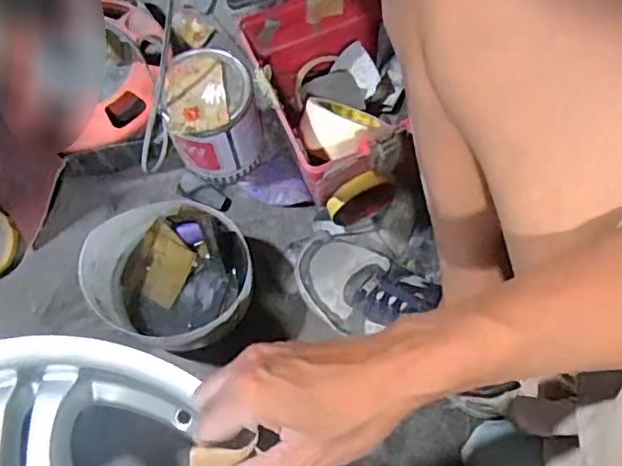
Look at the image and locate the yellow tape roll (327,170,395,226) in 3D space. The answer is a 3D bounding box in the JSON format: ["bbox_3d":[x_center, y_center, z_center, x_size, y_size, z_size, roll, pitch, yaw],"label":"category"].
[{"bbox_3d":[0.059,-0.038,0.689,0.083,0.098,0.019,-23,72,-7],"label":"yellow tape roll"}]

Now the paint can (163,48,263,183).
[{"bbox_3d":[-0.109,-0.125,0.672,0.095,0.125,0.098,-7,71,-2],"label":"paint can"}]

